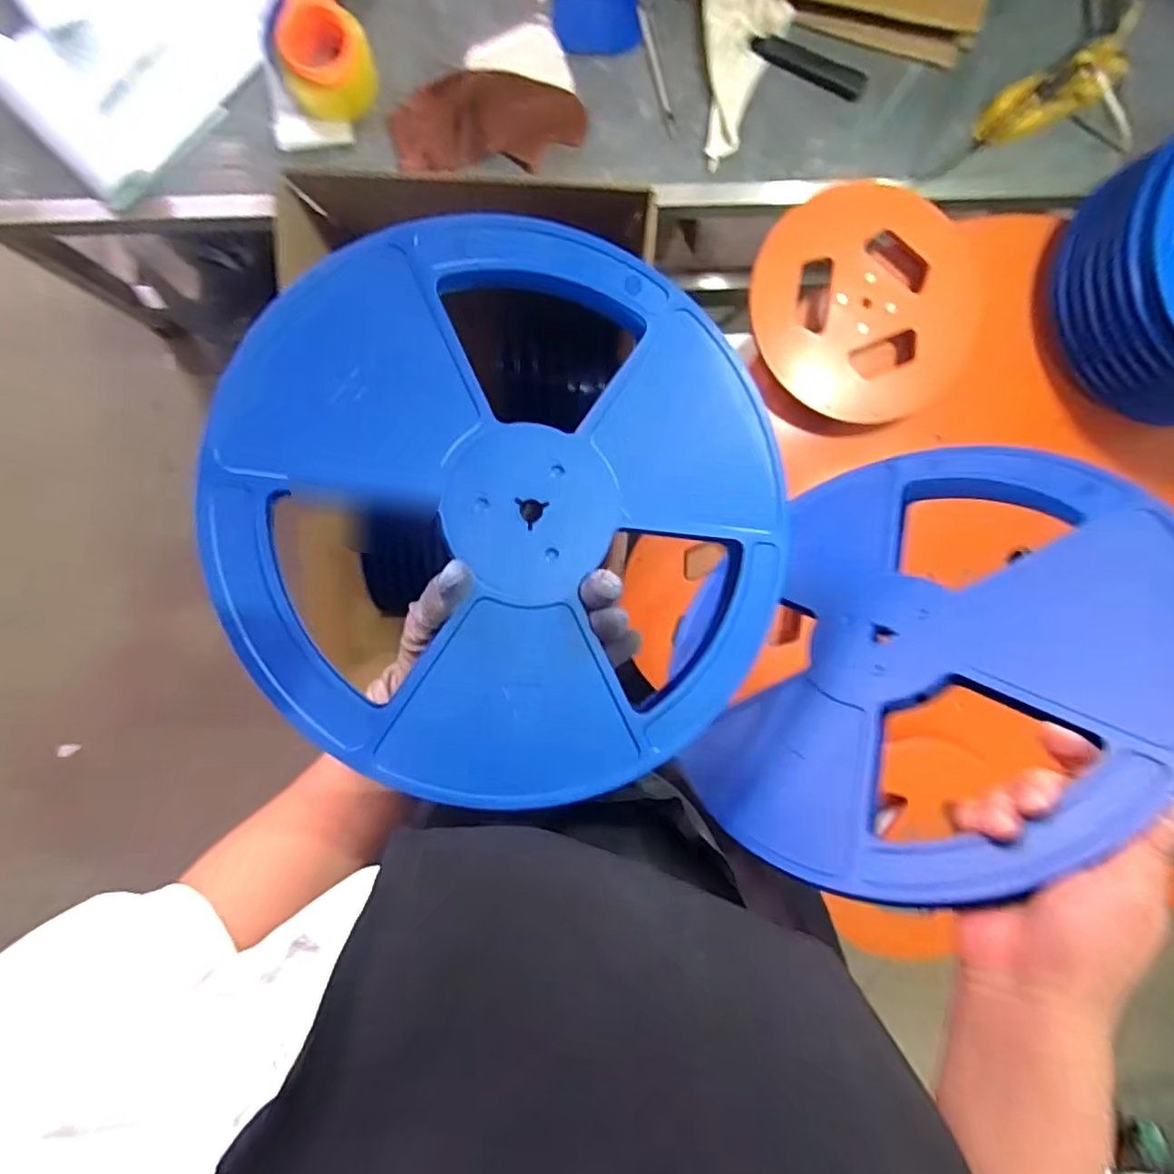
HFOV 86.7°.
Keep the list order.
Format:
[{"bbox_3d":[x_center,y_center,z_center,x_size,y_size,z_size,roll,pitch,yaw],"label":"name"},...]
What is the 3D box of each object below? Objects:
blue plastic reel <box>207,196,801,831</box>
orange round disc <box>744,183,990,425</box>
[{"bbox_3d":[-0.034,-0.044,0.352,0.319,0.014,0.311,0,88,-15],"label":"blue plastic reel"},{"bbox_3d":[0.333,-0.340,0.742,0.266,0.027,0.262,0,94,-3],"label":"orange round disc"}]

